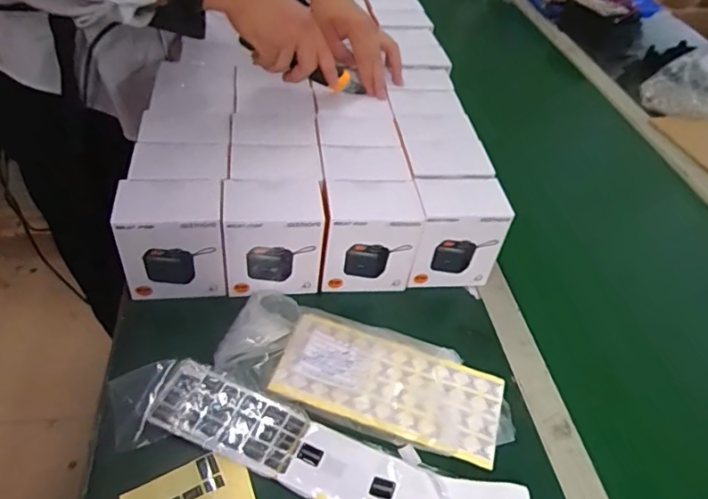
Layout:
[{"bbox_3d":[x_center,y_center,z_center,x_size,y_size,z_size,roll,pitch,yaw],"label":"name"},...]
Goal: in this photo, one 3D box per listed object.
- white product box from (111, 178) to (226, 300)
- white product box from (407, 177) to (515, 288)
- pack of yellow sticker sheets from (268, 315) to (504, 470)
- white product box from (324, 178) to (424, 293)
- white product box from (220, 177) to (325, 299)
[{"bbox_3d":[-0.185,-0.013,0.536,0.097,0.113,0.067,-2,46,-11],"label":"white product box"},{"bbox_3d":[0.114,-0.019,0.592,0.096,0.110,0.069,1,45,-8],"label":"white product box"},{"bbox_3d":[0.035,0.129,0.496,0.210,0.016,0.101,19,45,10],"label":"pack of yellow sticker sheets"},{"bbox_3d":[0.014,-0.017,0.572,0.101,0.102,0.067,0,45,-9],"label":"white product box"},{"bbox_3d":[-0.086,-0.014,0.555,0.098,0.107,0.070,0,45,-10],"label":"white product box"}]

